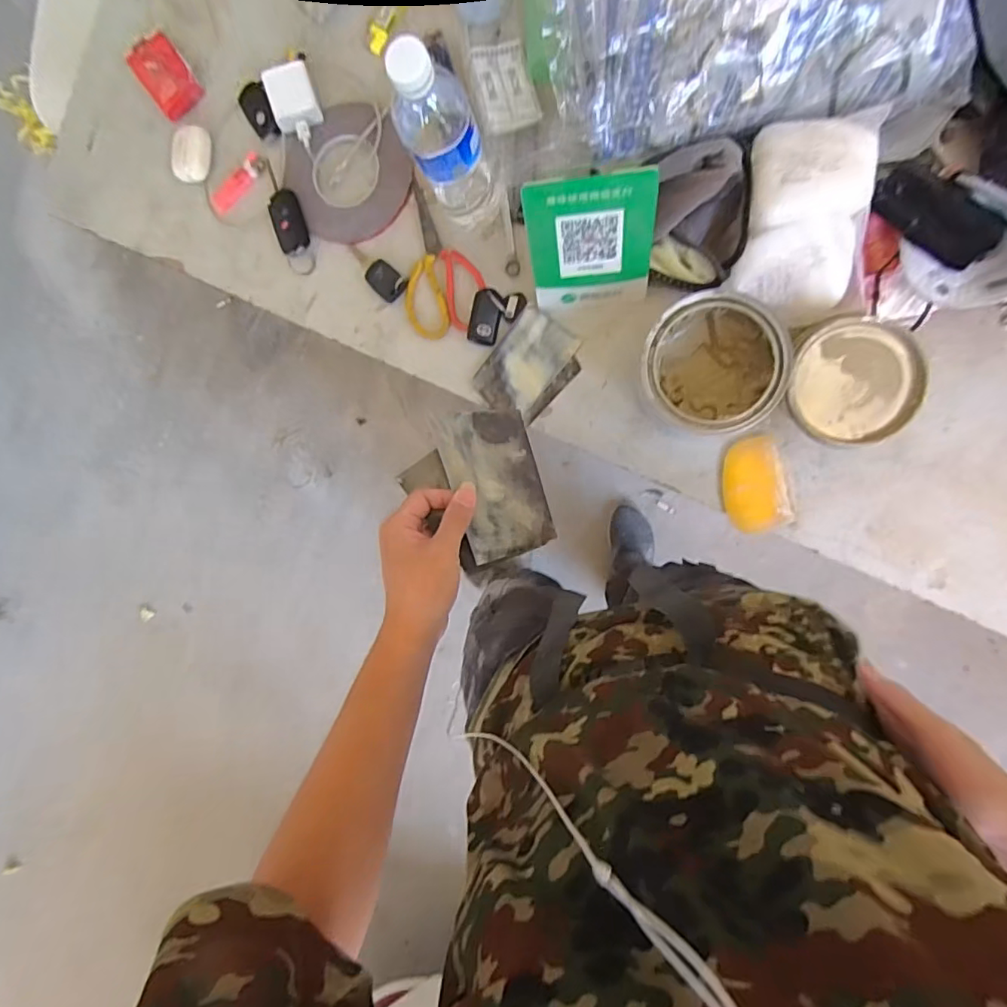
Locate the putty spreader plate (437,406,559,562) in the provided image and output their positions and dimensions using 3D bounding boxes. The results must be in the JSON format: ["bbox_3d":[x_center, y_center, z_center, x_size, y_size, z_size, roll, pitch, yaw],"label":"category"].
[{"bbox_3d":[-0.005,-0.016,0.463,0.073,0.005,0.130,-18,107,-3],"label":"putty spreader plate"}]

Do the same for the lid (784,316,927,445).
[{"bbox_3d":[0.333,-0.115,0.521,0.114,0.008,0.114,1,96,10],"label":"lid"}]

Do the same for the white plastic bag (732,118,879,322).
[{"bbox_3d":[0.286,-0.268,0.526,0.102,0.028,0.166,8,117,18],"label":"white plastic bag"}]

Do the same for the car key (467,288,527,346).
[{"bbox_3d":[-0.009,-0.205,0.605,0.056,0.025,0.056,10,97,7],"label":"car key"}]

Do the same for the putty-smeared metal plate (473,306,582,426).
[{"bbox_3d":[0.029,-0.152,0.614,0.084,0.004,0.112,38,99,-3],"label":"putty-smeared metal plate"}]

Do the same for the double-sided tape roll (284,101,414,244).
[{"bbox_3d":[-0.176,-0.378,0.629,0.137,0.009,0.138,0,97,1],"label":"double-sided tape roll"}]

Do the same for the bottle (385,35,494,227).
[{"bbox_3d":[-0.047,-0.316,0.503,0.056,0.225,0.052,1,95,8],"label":"bottle"}]

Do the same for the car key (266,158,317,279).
[{"bbox_3d":[-0.250,-0.333,0.638,0.038,0.017,0.130,-13,93,10],"label":"car key"}]

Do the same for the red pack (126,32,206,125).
[{"bbox_3d":[-0.399,-0.505,0.652,0.057,0.016,0.086,-37,89,10],"label":"red pack"}]

